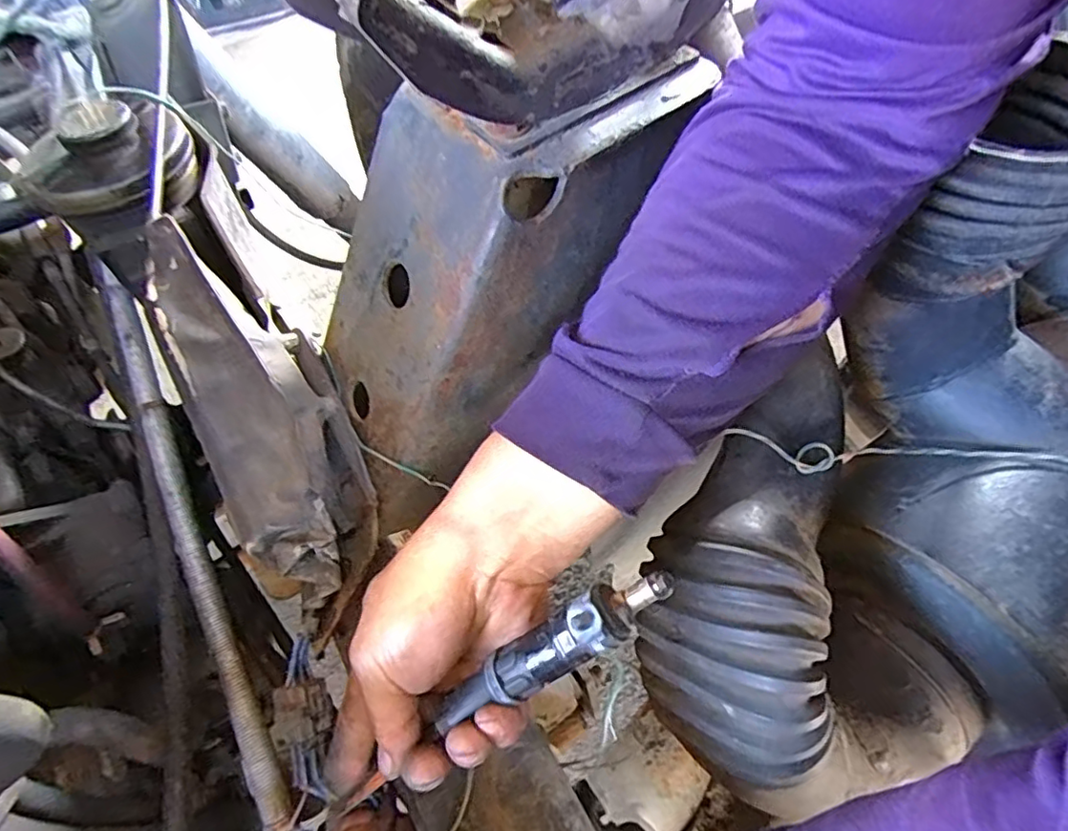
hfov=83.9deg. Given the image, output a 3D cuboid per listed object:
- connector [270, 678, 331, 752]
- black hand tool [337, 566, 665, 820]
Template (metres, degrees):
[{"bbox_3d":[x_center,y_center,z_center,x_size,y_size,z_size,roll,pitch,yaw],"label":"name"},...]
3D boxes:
[{"bbox_3d":[-0.119,0.153,0.304,0.025,0.015,0.029,-18,56,-7],"label":"connector"},{"bbox_3d":[-0.021,0.121,0.262,0.188,0.024,0.023,-40,56,17],"label":"black hand tool"}]

